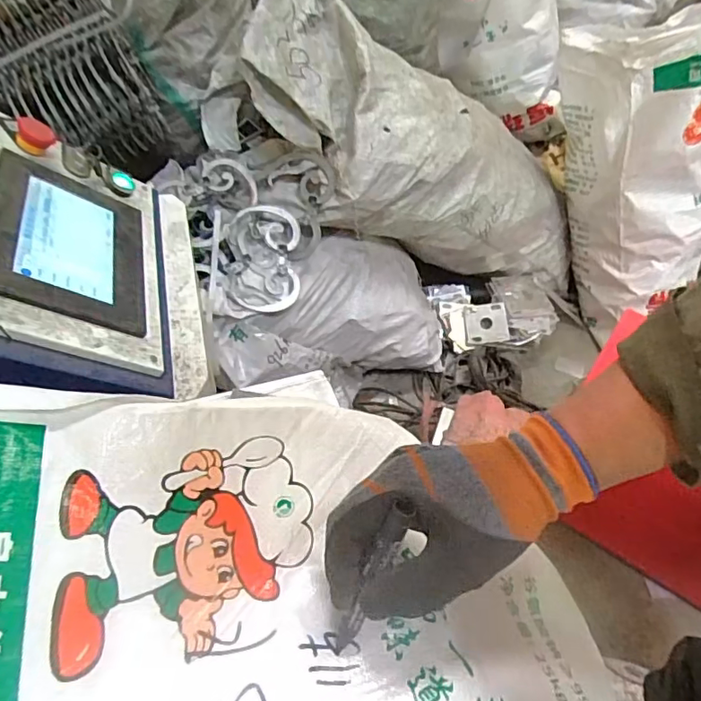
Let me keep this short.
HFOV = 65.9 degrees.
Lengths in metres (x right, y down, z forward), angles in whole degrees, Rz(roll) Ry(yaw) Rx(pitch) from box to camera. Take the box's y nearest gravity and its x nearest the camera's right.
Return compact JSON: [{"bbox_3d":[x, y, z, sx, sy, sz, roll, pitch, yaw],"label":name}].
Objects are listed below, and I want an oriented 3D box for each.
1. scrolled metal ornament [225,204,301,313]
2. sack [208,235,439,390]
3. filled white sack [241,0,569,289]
[{"bbox_3d":[-0.168,-0.177,1.044,0.135,0.026,0.203,-1,83,-5],"label":"scrolled metal ornament"},{"bbox_3d":[-0.031,-0.071,1.150,0.487,0.252,0.189,-16,52,-19],"label":"sack"},{"bbox_3d":[0.182,-0.425,1.238,0.940,0.291,0.428,22,40,-32],"label":"filled white sack"}]

